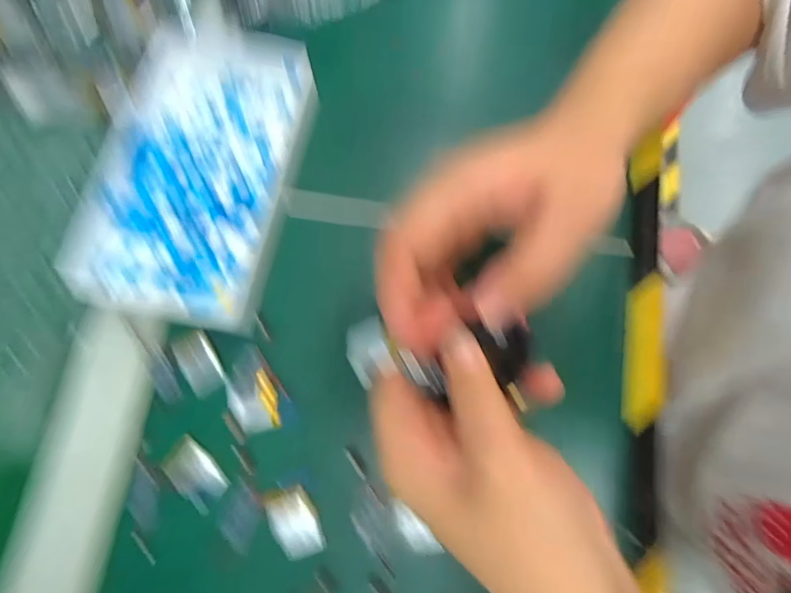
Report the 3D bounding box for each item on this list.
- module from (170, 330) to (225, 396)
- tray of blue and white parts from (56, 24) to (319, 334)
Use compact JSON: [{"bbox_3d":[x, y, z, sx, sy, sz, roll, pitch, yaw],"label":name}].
[{"bbox_3d":[-0.116,0.039,0.239,0.020,0.004,0.037,-30,76,-5],"label":"module"},{"bbox_3d":[-0.128,-0.083,0.264,0.122,0.026,0.195,11,77,3],"label":"tray of blue and white parts"}]

